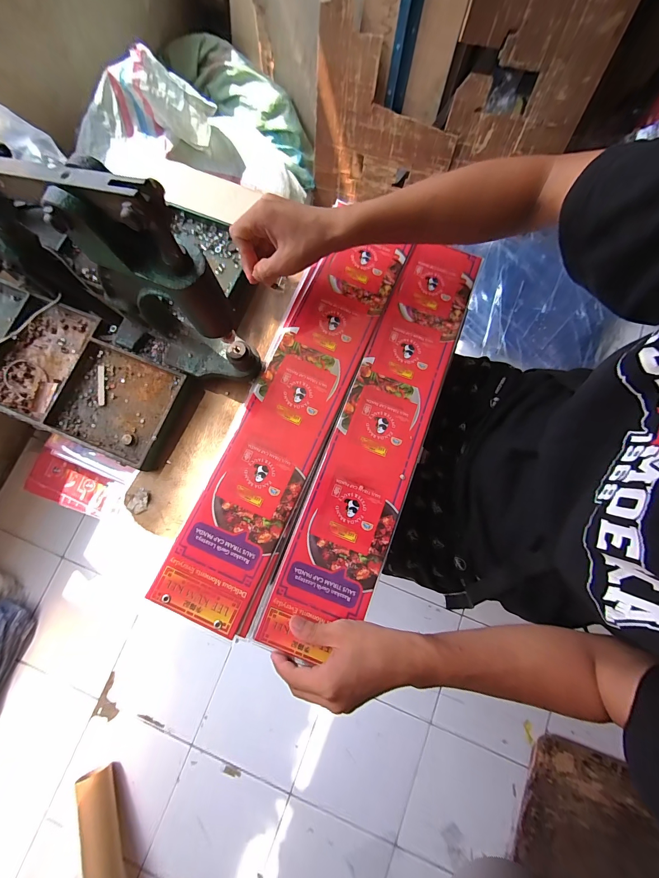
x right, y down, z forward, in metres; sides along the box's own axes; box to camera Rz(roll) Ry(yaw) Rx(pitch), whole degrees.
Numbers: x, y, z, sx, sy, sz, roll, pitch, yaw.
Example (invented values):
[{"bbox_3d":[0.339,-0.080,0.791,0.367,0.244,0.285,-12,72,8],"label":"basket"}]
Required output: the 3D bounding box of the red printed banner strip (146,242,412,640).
[{"bbox_3d":[-0.047,-0.039,0.407,0.109,0.008,0.510,23,78,2],"label":"red printed banner strip"}]

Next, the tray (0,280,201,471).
[{"bbox_3d":[-0.429,-0.123,0.437,0.503,0.027,0.153,21,80,5],"label":"tray"}]

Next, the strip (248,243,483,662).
[{"bbox_3d":[0.066,-0.014,0.416,0.110,0.007,0.549,22,78,3],"label":"strip"}]

